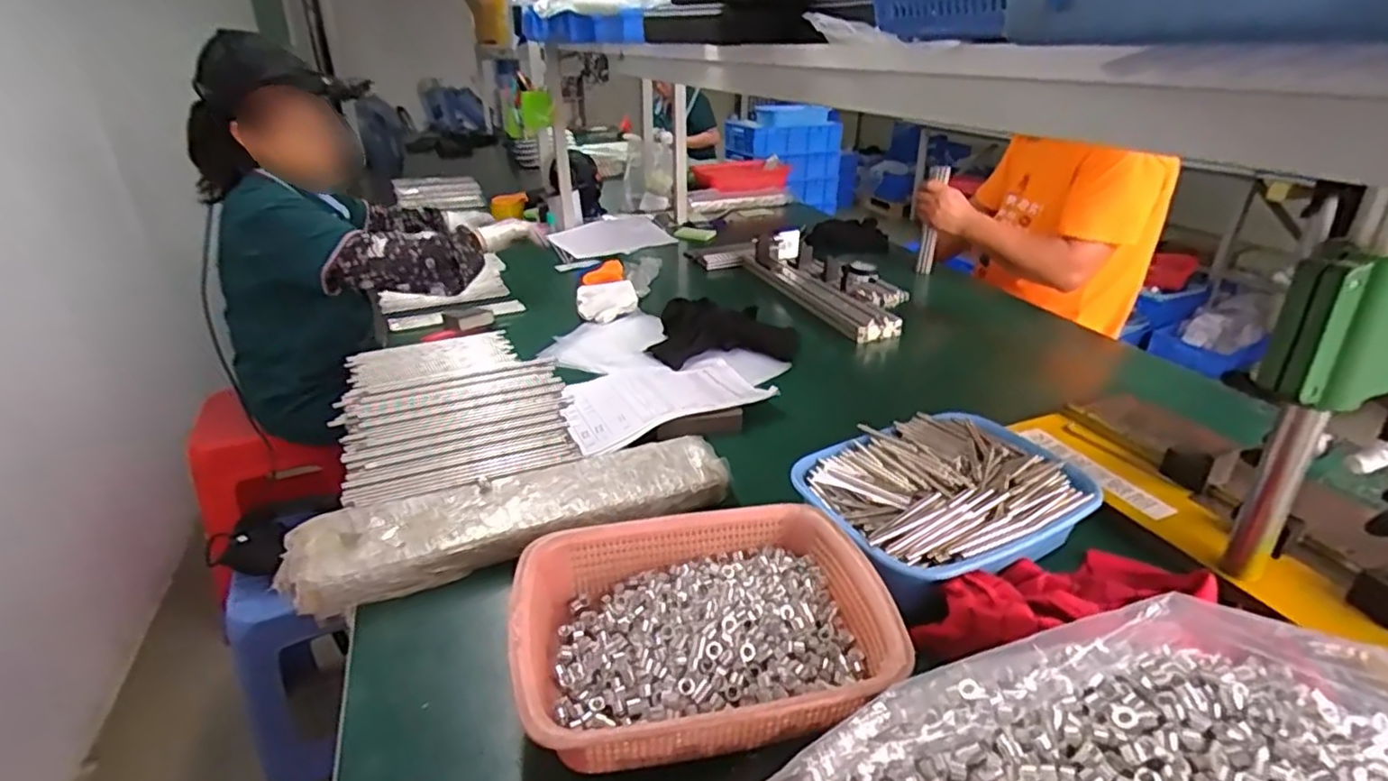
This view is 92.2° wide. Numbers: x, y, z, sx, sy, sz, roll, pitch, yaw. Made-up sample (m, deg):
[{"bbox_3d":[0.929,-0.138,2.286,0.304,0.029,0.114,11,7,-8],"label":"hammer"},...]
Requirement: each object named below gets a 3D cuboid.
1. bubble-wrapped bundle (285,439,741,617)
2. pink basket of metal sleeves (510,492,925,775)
[{"bbox_3d":[-0.183,0.131,0.719,0.457,0.045,0.113,-13,30,-23],"label":"bubble-wrapped bundle"},{"bbox_3d":[0.007,0.192,0.555,0.297,0.064,0.216,-5,28,-9],"label":"pink basket of metal sleeves"}]

